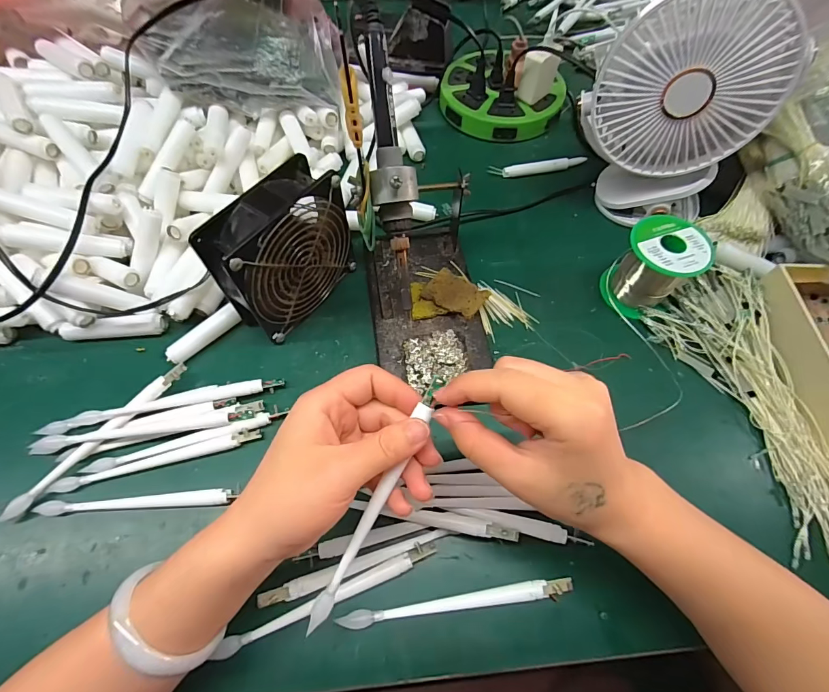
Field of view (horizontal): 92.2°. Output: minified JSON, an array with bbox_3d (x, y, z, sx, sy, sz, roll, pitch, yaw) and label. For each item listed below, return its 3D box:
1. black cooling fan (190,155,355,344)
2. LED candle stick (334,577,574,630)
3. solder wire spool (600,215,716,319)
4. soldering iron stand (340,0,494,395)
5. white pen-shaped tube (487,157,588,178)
[{"bbox_3d":[-0.115,-0.079,0.351,0.048,0.113,0.129,32,66,16],"label":"black cooling fan"},{"bbox_3d":[0.030,0.178,0.276,0.160,0.008,0.012,-6,62,-5],"label":"LED candle stick"},{"bbox_3d":[0.224,-0.075,0.370,0.065,0.068,0.067,1,62,-1],"label":"solder wire spool"},{"bbox_3d":[0.016,-0.094,0.318,0.104,0.196,0.184,-2,61,-2],"label":"soldering iron stand"},{"bbox_3d":[0.152,-0.219,0.485,0.118,0.007,0.013,-11,63,-7],"label":"white pen-shaped tube"}]

